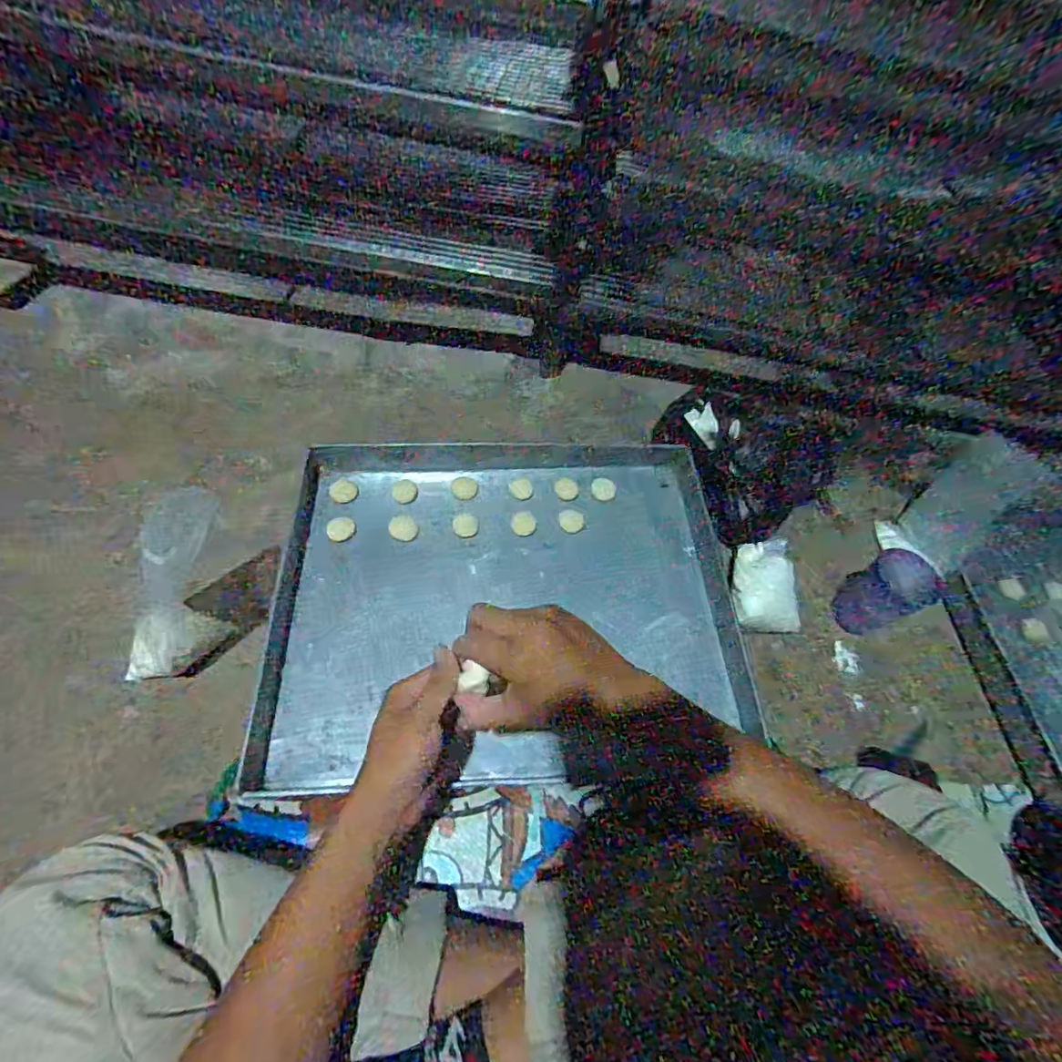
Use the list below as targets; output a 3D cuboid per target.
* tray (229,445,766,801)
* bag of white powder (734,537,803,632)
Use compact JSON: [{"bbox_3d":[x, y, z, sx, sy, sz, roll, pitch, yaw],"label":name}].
[{"bbox_3d":[-0.025,0.069,0.671,0.525,0.061,0.428,-2,58,-5],"label":"tray"},{"bbox_3d":[0.287,0.062,0.670,0.077,0.037,0.108,2,56,-4],"label":"bag of white powder"}]

